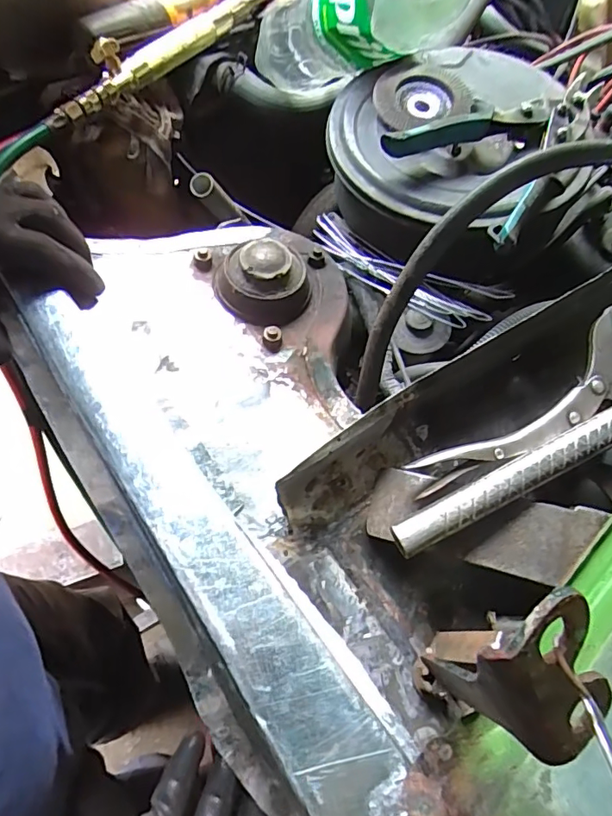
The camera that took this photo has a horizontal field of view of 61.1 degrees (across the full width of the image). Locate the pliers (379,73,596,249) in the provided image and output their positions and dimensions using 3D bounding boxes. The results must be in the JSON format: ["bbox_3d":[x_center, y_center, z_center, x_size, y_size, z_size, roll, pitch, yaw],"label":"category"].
[{"bbox_3d":[0.147,-0.246,0.458,0.164,0.038,0.024,-20,62,-8],"label":"pliers"}]

